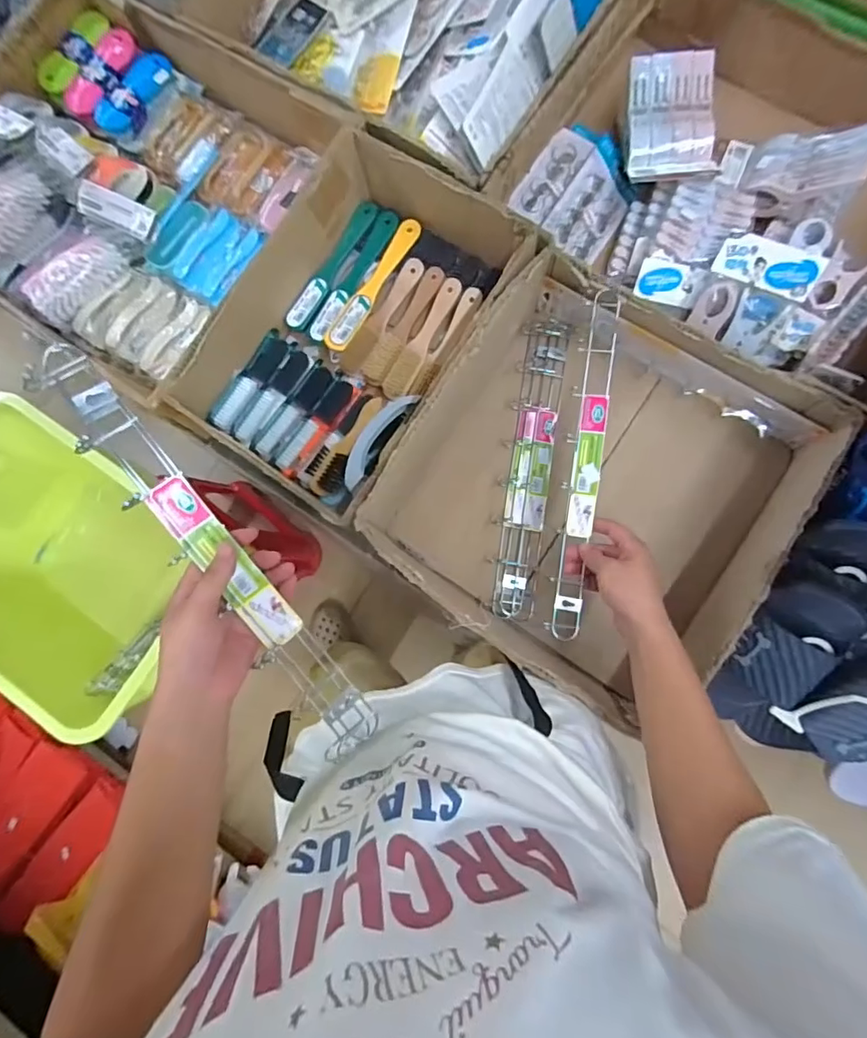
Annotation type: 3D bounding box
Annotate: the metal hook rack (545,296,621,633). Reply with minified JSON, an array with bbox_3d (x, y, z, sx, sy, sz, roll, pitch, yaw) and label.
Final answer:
[{"bbox_3d":[0.187,-0.069,0.637,0.036,0.017,0.423,9,87,6],"label":"metal hook rack"}]

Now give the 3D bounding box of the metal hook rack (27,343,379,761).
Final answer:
[{"bbox_3d":[-0.187,0.041,0.453,0.044,0.031,0.419,-34,102,0],"label":"metal hook rack"}]

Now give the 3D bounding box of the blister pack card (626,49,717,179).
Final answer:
[{"bbox_3d":[0.332,-0.563,0.727,0.113,0.015,0.178,0,89,7],"label":"blister pack card"}]

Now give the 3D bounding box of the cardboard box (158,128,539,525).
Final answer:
[{"bbox_3d":[-0.096,-0.261,0.728,0.305,0.144,0.470,31,87,8],"label":"cardboard box"}]

